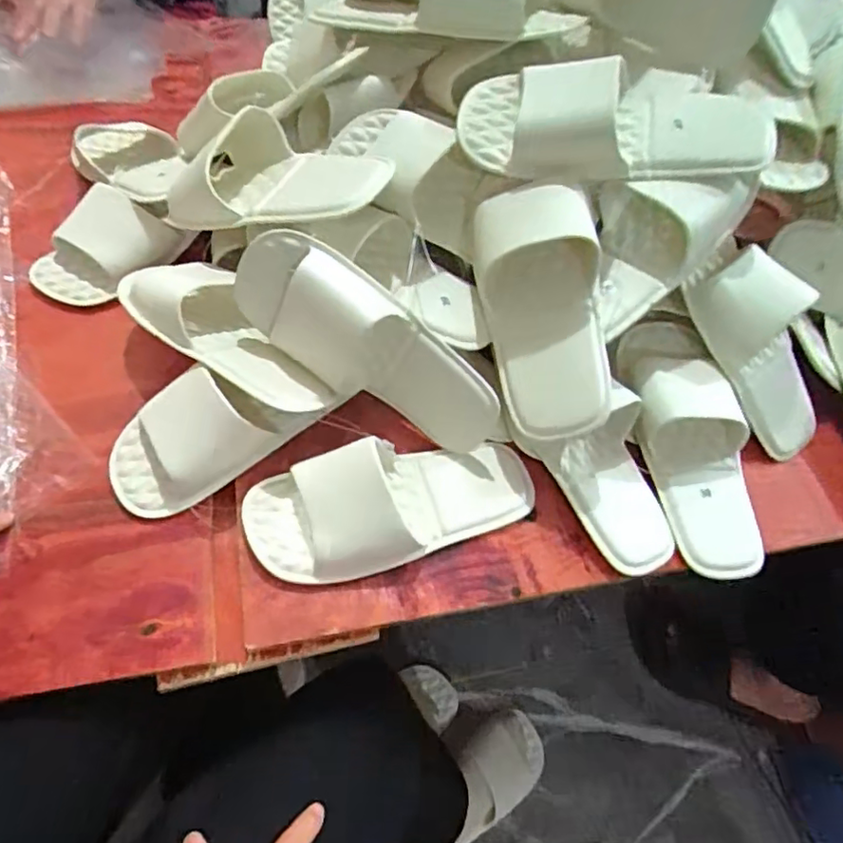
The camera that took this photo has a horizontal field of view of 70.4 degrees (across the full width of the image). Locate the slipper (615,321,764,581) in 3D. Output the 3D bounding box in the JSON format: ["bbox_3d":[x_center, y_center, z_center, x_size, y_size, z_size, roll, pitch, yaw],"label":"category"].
[{"bbox_3d":[0.237,0.013,0.523,0.100,0.065,0.241,-10,76,-12],"label":"slipper"}]

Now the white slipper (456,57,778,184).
[{"bbox_3d":[0.166,-0.258,0.505,0.260,0.063,0.129,-4,58,-9],"label":"white slipper"}]

